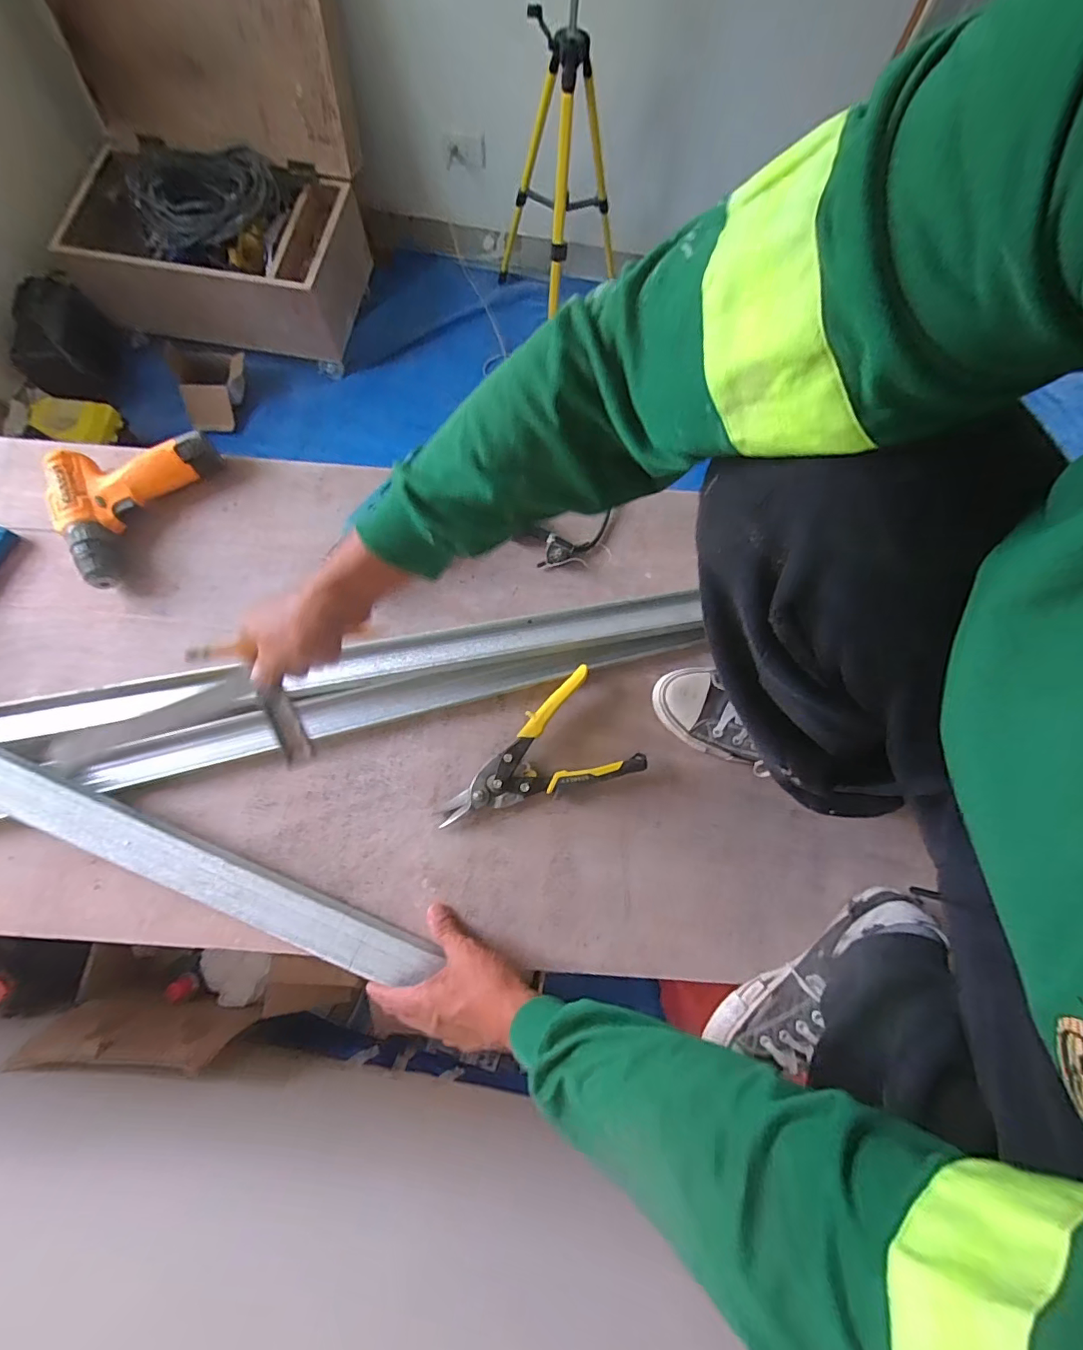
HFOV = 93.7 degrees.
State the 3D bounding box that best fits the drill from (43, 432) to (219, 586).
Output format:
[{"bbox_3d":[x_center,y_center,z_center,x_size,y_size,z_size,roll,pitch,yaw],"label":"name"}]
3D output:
[{"bbox_3d":[-0.538,-0.233,0.645,0.147,0.053,0.219,28,77,6],"label":"drill"}]

